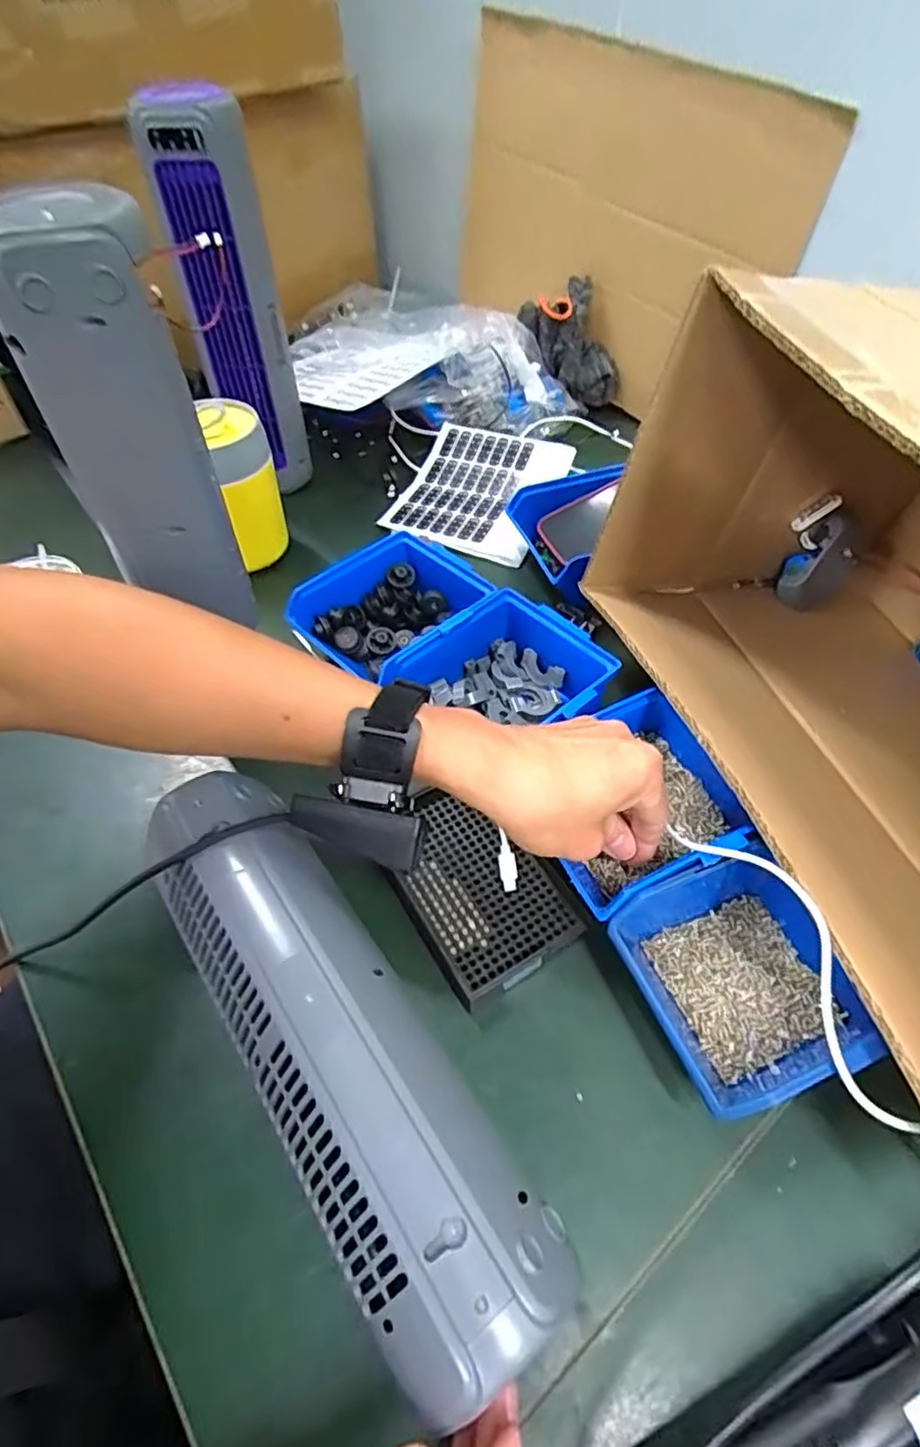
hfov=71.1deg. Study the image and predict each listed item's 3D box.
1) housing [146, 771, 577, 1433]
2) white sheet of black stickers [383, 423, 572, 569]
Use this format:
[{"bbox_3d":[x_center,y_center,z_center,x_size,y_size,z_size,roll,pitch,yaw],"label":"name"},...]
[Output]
[{"bbox_3d":[-0.069,0.158,0.322,0.091,0.081,0.290,-33,56,-18],"label":"housing"},{"bbox_3d":[0.021,-0.255,0.688,0.155,0.018,0.188,17,58,17],"label":"white sheet of black stickers"}]

